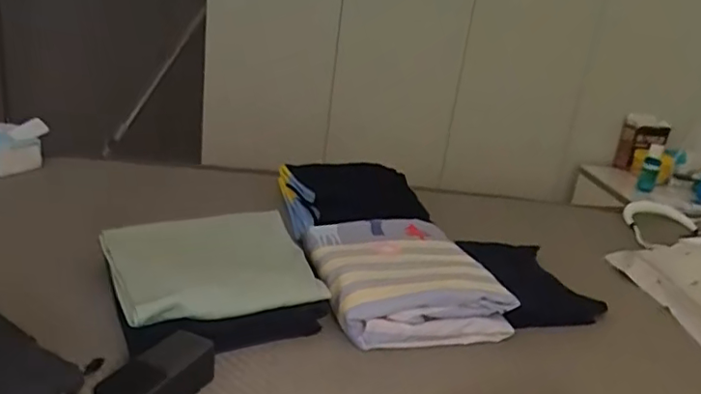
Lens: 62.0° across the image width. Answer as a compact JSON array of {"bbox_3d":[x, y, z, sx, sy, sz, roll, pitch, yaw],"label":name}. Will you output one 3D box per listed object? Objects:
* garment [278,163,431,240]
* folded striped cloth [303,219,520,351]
[{"bbox_3d":[0.001,-0.019,1.127,0.239,0.046,0.271,2,20,-15],"label":"garment"},{"bbox_3d":[0.070,0.122,0.899,0.246,0.074,0.287,1,20,-17],"label":"folded striped cloth"}]

